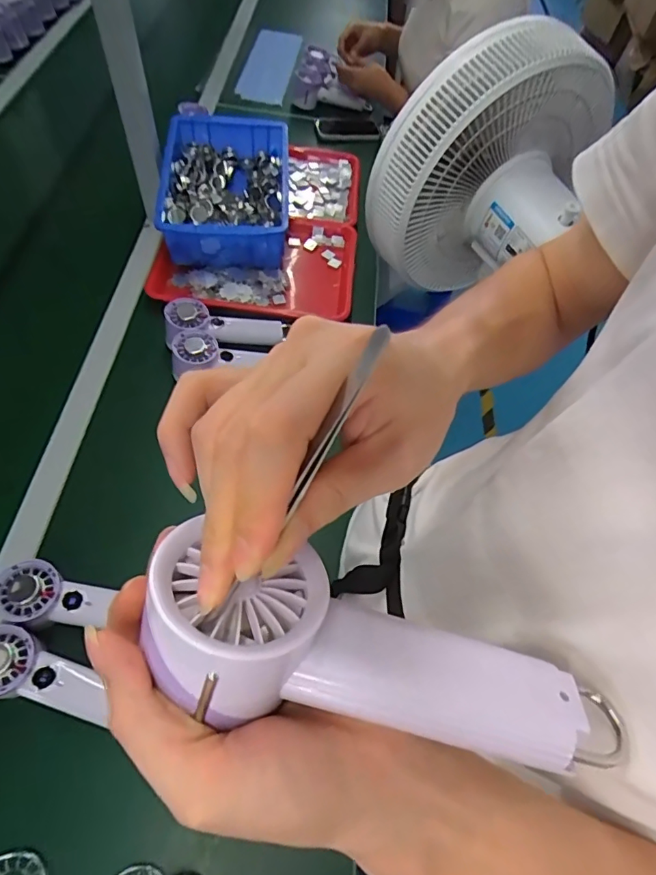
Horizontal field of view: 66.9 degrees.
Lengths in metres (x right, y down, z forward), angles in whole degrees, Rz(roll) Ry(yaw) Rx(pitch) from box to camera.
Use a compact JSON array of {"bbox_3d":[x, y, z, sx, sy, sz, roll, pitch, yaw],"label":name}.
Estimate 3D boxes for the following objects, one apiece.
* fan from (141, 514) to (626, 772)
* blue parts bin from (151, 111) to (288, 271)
[{"bbox_3d":[0.024,0.085,0.189,0.185,0.036,0.054,20,56,-14],"label":"fan"},{"bbox_3d":[-0.177,-0.436,0.877,0.204,0.101,0.317,0,57,-5],"label":"blue parts bin"}]

